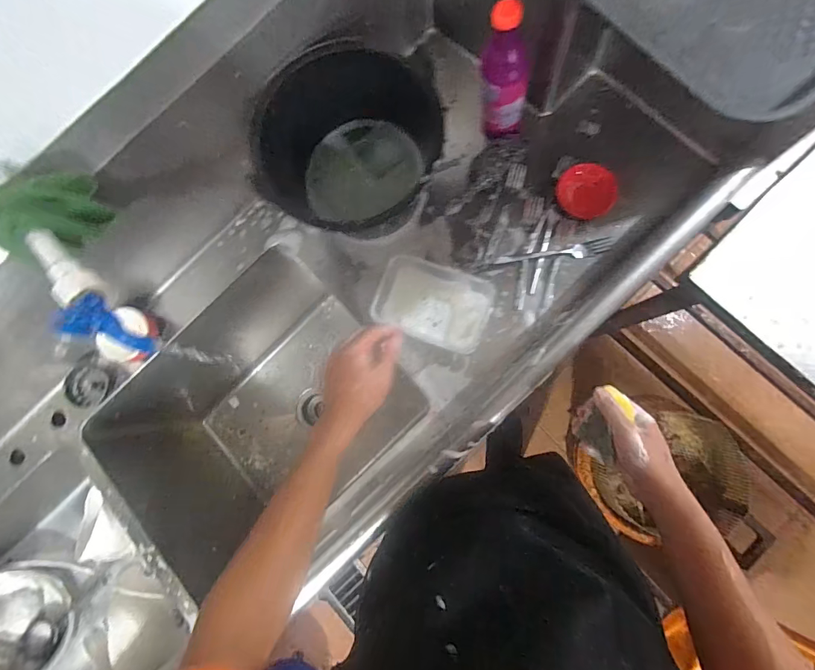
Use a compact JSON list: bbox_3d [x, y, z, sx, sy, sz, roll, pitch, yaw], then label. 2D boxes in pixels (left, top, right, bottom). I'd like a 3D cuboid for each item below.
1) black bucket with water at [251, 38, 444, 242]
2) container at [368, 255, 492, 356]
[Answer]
[{"bbox_3d":[-0.082,-0.303,0.636,0.235,0.158,0.256,-1,83,6],"label":"black bucket with water"},{"bbox_3d":[0.043,-0.050,0.639,0.173,0.059,0.127,19,85,8],"label":"container"}]

